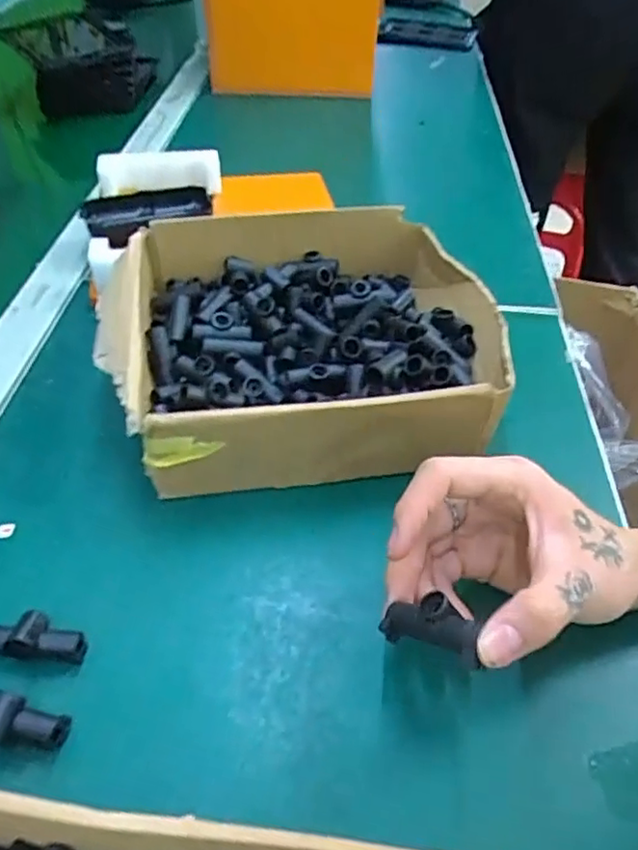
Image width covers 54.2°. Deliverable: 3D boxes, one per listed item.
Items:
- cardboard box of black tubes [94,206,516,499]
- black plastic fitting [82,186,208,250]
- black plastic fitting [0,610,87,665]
[{"bbox_3d":[-0.013,-0.066,0.435,0.247,0.074,0.231,-5,46,-6],"label":"cardboard box of black tubes"},{"bbox_3d":[-0.157,-0.192,0.573,0.111,0.040,0.027,-17,48,-17],"label":"black plastic fitting"},{"bbox_3d":[-0.138,0.103,0.299,0.050,0.027,0.019,5,46,4],"label":"black plastic fitting"}]

